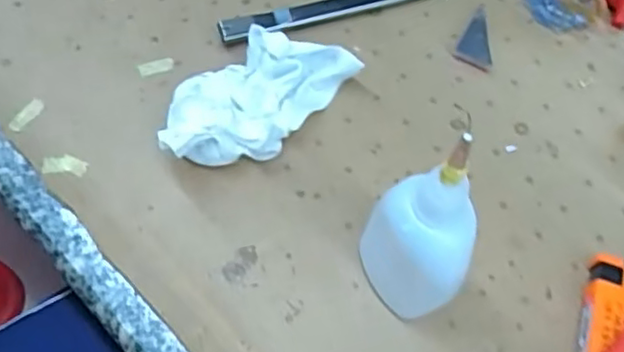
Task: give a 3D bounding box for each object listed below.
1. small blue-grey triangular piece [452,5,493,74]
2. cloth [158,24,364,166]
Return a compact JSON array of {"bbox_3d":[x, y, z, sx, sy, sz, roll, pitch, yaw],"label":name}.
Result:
[{"bbox_3d":[0.089,-0.071,0.340,0.020,0.005,0.036,27,65,11],"label":"small blue-grey triangular piece"},{"bbox_3d":[-0.022,-0.037,0.298,0.095,0.033,0.050,-17,64,-11],"label":"cloth"}]

